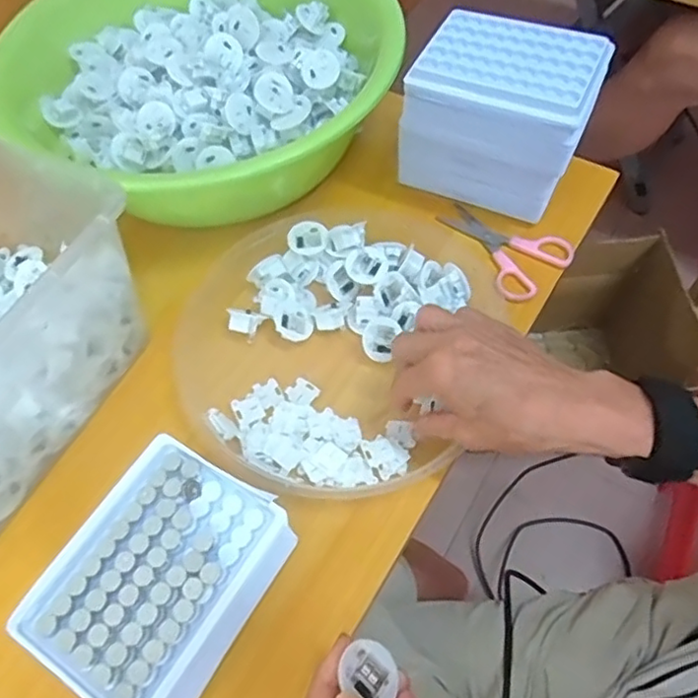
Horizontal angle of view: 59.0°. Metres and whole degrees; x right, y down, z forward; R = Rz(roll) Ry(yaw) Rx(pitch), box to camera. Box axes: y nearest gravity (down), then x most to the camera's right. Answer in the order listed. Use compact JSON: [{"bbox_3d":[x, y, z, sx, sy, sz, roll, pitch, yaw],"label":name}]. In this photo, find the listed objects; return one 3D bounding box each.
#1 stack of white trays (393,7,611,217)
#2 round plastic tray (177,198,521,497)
[{"bbox_3d":[0.119,-0.181,0.500,0.131,0.128,0.084,21,63,15],"label":"stack of white trays"},{"bbox_3d":[-0.009,-0.012,0.460,0.221,0.035,0.233,-1,60,3],"label":"round plastic tray"}]

